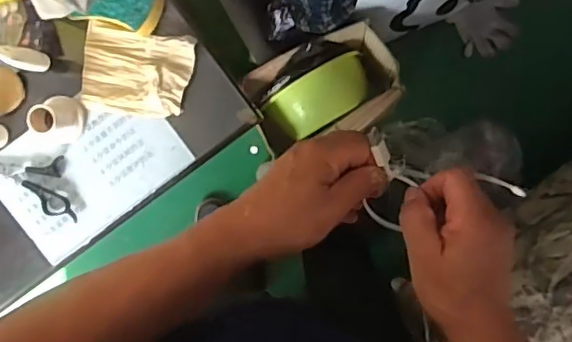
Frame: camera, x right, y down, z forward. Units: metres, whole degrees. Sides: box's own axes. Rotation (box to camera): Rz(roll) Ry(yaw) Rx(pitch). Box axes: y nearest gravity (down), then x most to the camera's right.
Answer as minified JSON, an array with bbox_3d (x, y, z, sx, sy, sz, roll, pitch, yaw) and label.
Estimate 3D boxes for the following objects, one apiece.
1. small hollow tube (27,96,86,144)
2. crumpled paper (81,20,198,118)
[{"bbox_3d":[-0.252,-0.056,0.634,0.051,0.053,0.052,3,94,1],"label":"small hollow tube"},{"bbox_3d":[-0.167,-0.109,0.649,0.120,0.016,0.093,10,94,0],"label":"crumpled paper"}]

